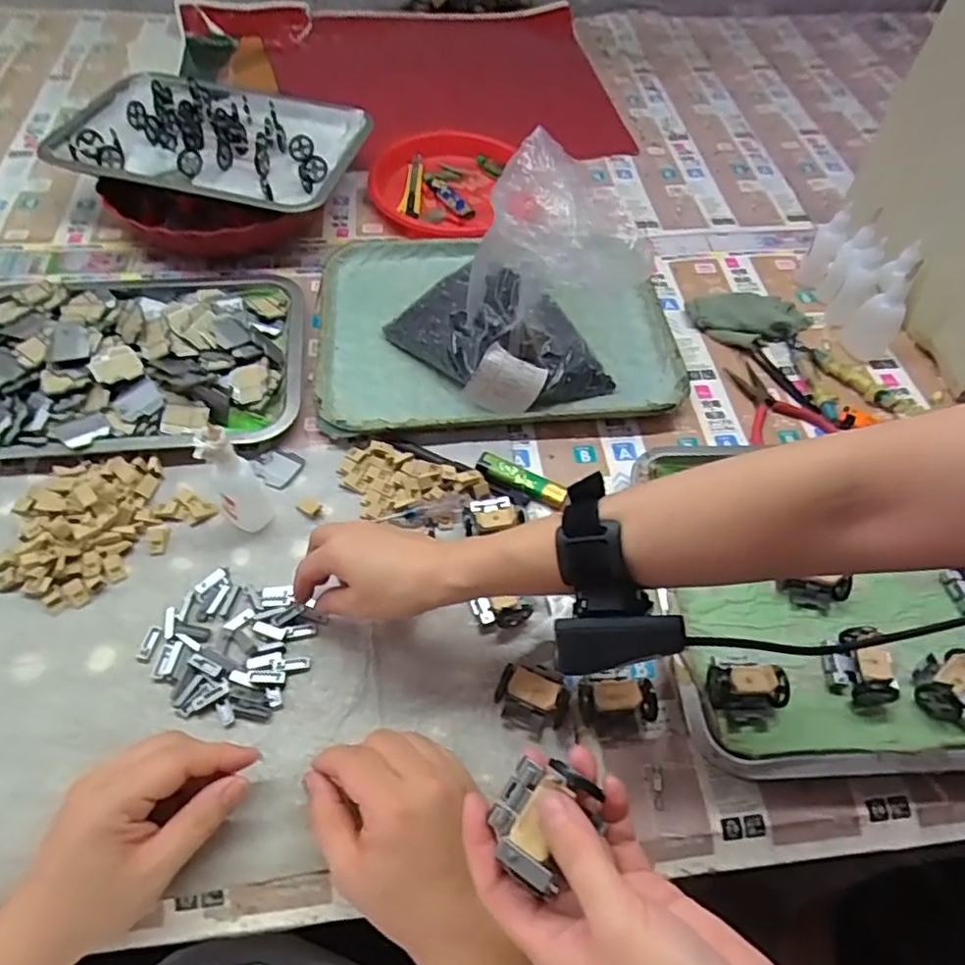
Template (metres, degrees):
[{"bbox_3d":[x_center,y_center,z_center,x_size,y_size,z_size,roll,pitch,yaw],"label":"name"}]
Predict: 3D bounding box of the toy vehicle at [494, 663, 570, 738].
[{"bbox_3d":[0.033,0.143,0.413,0.046,0.022,0.039,17,57,9],"label":"toy vehicle"}]

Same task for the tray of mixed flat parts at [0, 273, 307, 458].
[{"bbox_3d":[-0.329,-0.124,0.572,0.317,0.043,0.229,-4,56,-5],"label":"tray of mixed flat parts"}]

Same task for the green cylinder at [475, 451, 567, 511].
[{"bbox_3d":[0.031,-0.002,0.525,0.079,0.013,0.021,28,59,15],"label":"green cylinder"}]

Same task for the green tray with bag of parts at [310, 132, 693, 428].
[{"bbox_3d":[0.014,-0.207,0.552,0.334,0.185,0.260,-4,56,-5],"label":"green tray with bag of parts"}]

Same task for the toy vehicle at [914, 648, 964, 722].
[{"bbox_3d":[0.323,0.139,0.423,0.051,0.022,0.044,-26,60,-15],"label":"toy vehicle"}]

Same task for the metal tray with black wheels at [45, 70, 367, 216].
[{"bbox_3d":[-0.291,-0.385,0.696,0.302,0.029,0.212,11,57,8],"label":"metal tray with black wheels"}]

